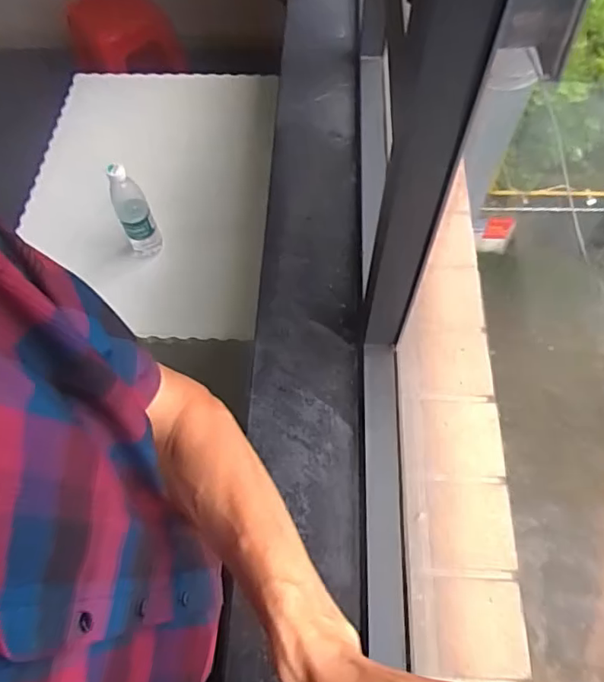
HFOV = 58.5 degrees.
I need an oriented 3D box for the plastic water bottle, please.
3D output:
[{"bbox_3d":[-0.341,-0.264,1.089,0.066,0.228,0.075,-24,64,-12],"label":"plastic water bottle"}]

